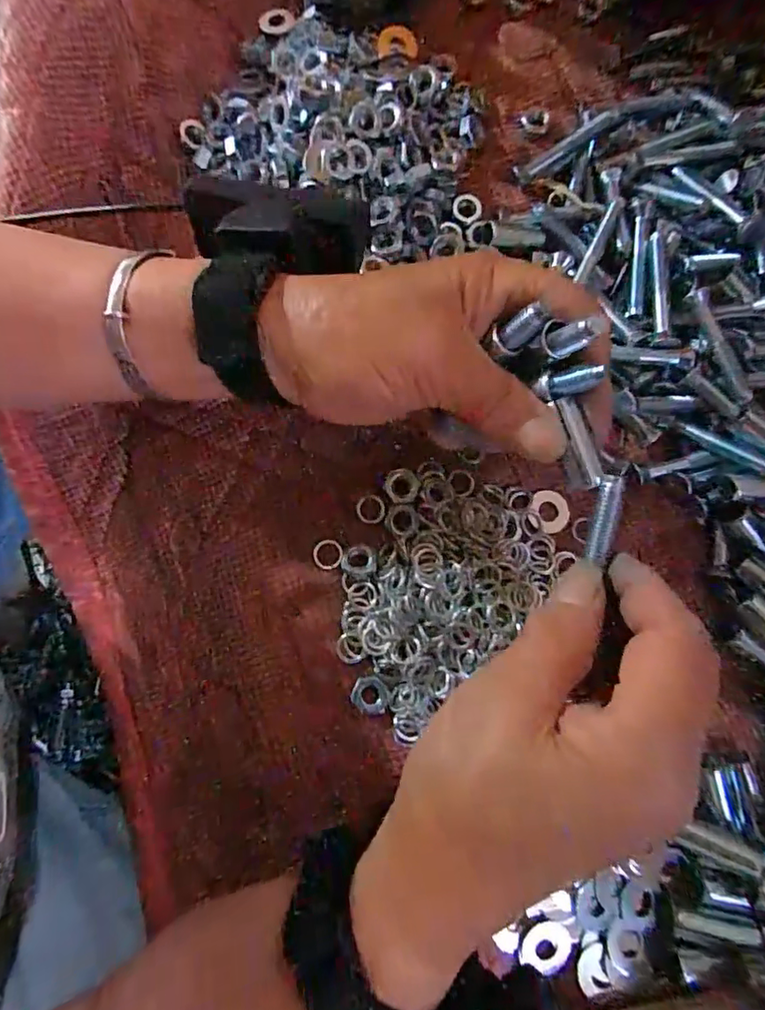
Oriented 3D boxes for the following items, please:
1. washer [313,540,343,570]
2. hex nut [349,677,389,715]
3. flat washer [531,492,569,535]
[{"bbox_3d":[-0.026,0.024,0.252,0.014,0.004,0.014,-1,78,5],"label":"washer"},{"bbox_3d":[-0.006,0.088,0.242,0.016,0.004,0.016,-8,78,-1],"label":"hex nut"},{"bbox_3d":[0.084,0.003,0.262,0.018,0.004,0.021,-31,86,-9],"label":"flat washer"}]

